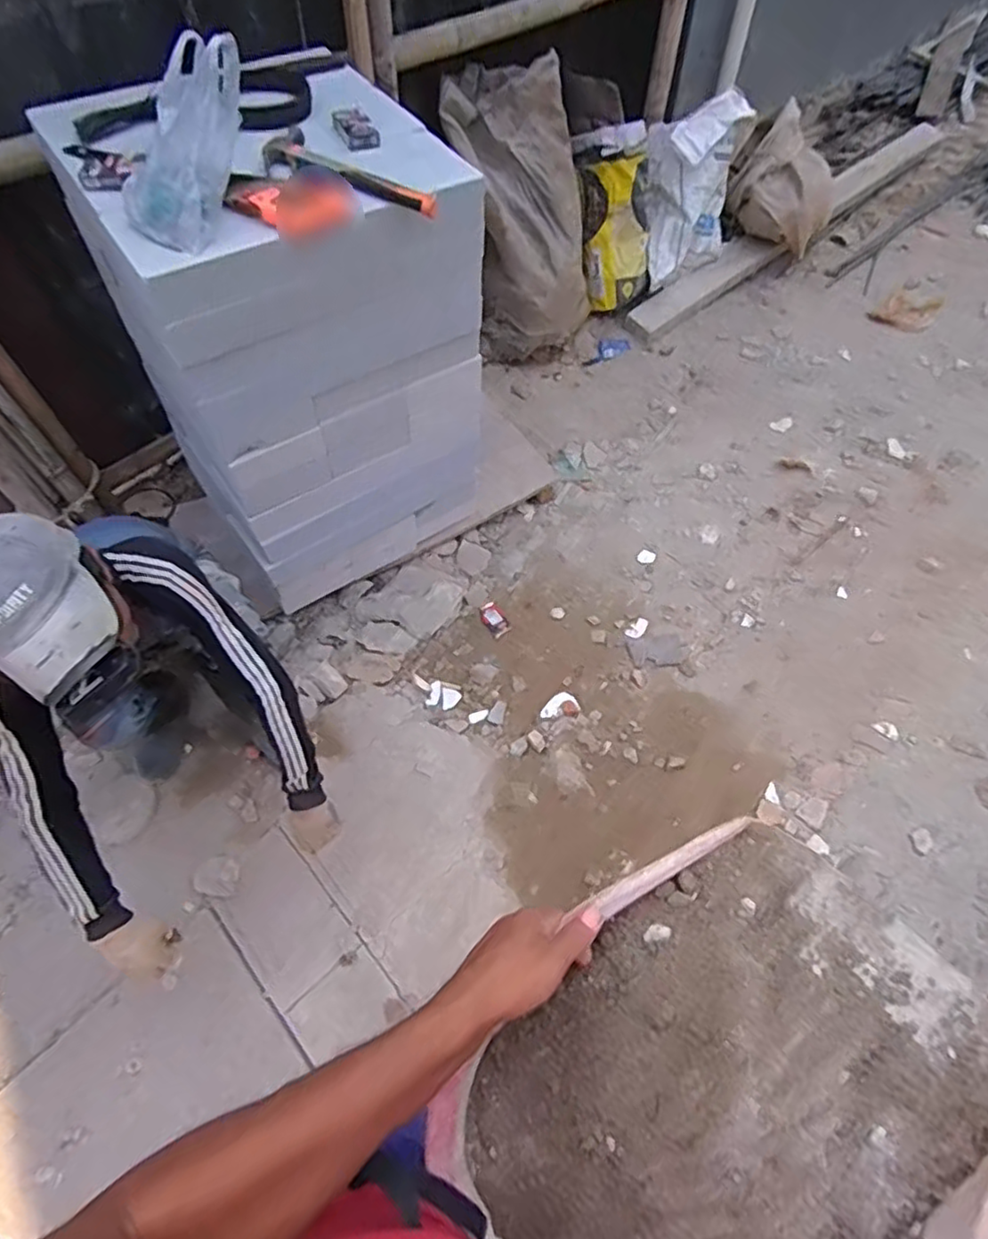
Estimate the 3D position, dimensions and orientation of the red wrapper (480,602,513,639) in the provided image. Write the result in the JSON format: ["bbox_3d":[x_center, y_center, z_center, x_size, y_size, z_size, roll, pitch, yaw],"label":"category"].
[{"bbox_3d":[0.001,0.001,1.779,0.060,0.007,0.107,-30,63,-18],"label":"red wrapper"}]

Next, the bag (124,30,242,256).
[{"bbox_3d":[-0.462,-0.705,0.974,0.154,0.089,0.284,23,98,13],"label":"bag"}]

